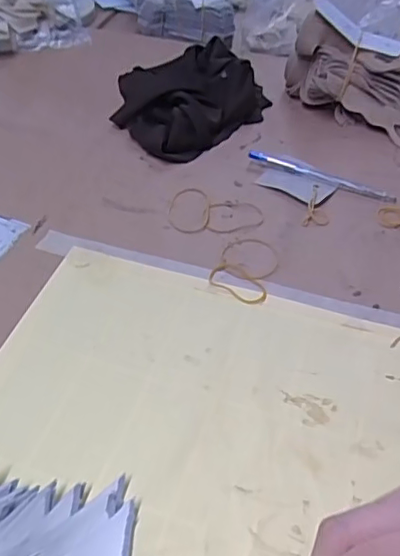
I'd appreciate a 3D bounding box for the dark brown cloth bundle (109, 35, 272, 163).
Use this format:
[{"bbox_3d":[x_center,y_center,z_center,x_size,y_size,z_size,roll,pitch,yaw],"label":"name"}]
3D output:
[{"bbox_3d":[-0.014,-0.195,0.612,0.135,0.039,0.165,36,58,28],"label":"dark brown cloth bundle"}]

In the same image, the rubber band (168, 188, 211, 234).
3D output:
[{"bbox_3d":[-0.009,-0.062,0.514,0.037,0.004,0.057,7,49,7],"label":"rubber band"}]

